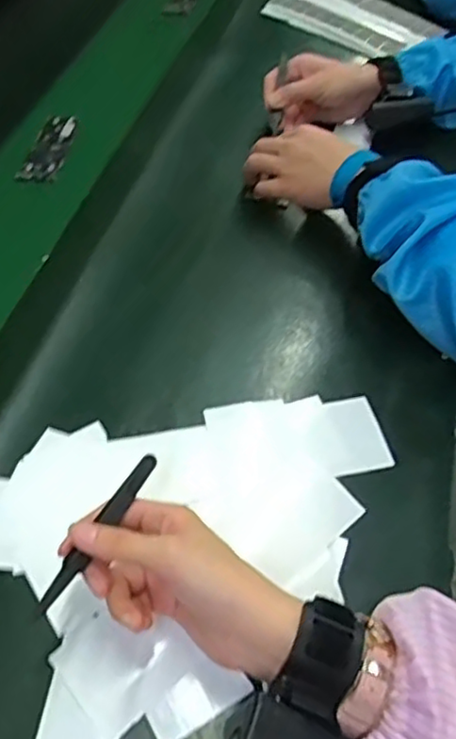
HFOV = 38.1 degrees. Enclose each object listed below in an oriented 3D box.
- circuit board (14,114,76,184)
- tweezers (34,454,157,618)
[{"bbox_3d":[-0.197,-0.245,0.726,0.042,0.013,0.113,6,52,2],"label":"circuit board"},{"bbox_3d":[-0.075,0.093,0.382,0.012,0.008,0.108,27,60,17],"label":"tweezers"}]

